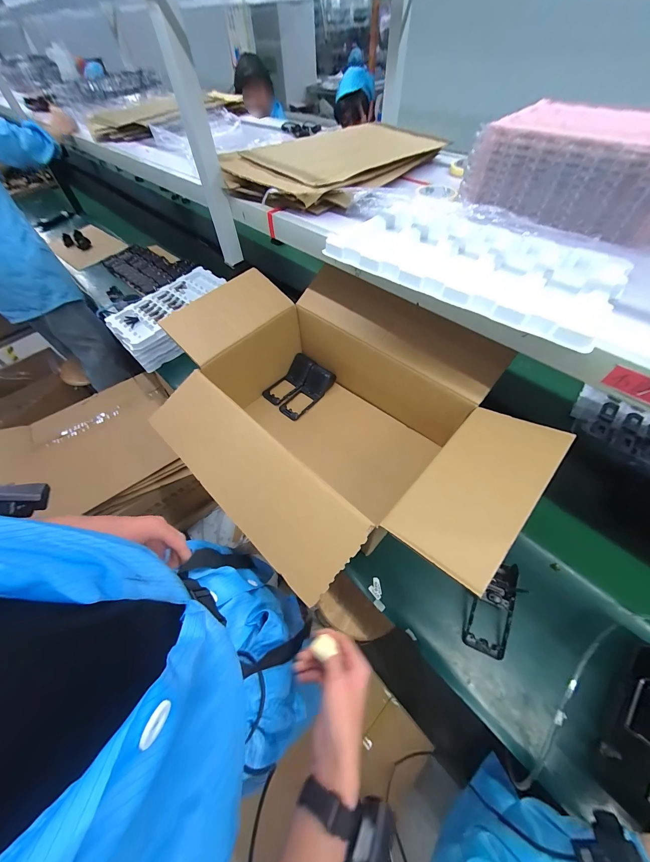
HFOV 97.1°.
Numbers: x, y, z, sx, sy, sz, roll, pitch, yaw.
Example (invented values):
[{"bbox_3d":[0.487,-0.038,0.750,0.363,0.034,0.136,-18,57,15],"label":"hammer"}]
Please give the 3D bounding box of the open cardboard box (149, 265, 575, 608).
[{"bbox_3d":[-0.007,-0.032,0.644,0.776,0.277,0.534,37,65,24],"label":"open cardboard box"}]

